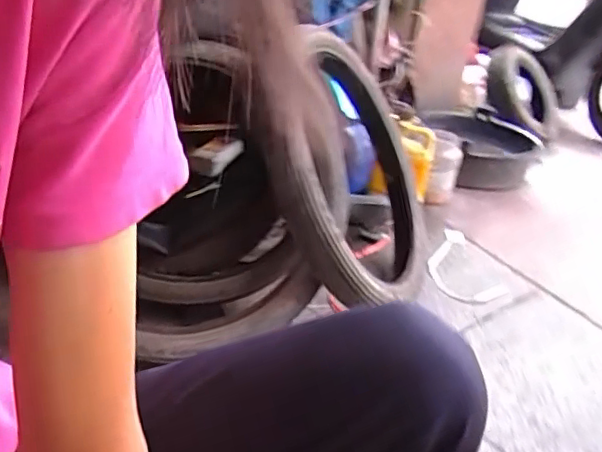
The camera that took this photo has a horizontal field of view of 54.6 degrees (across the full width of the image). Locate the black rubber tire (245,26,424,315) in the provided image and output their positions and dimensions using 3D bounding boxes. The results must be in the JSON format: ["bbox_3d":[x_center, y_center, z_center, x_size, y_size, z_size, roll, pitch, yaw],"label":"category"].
[{"bbox_3d":[0.099,-0.111,1.140,0.082,0.539,0.545,-23,0,30],"label":"black rubber tire"}]

